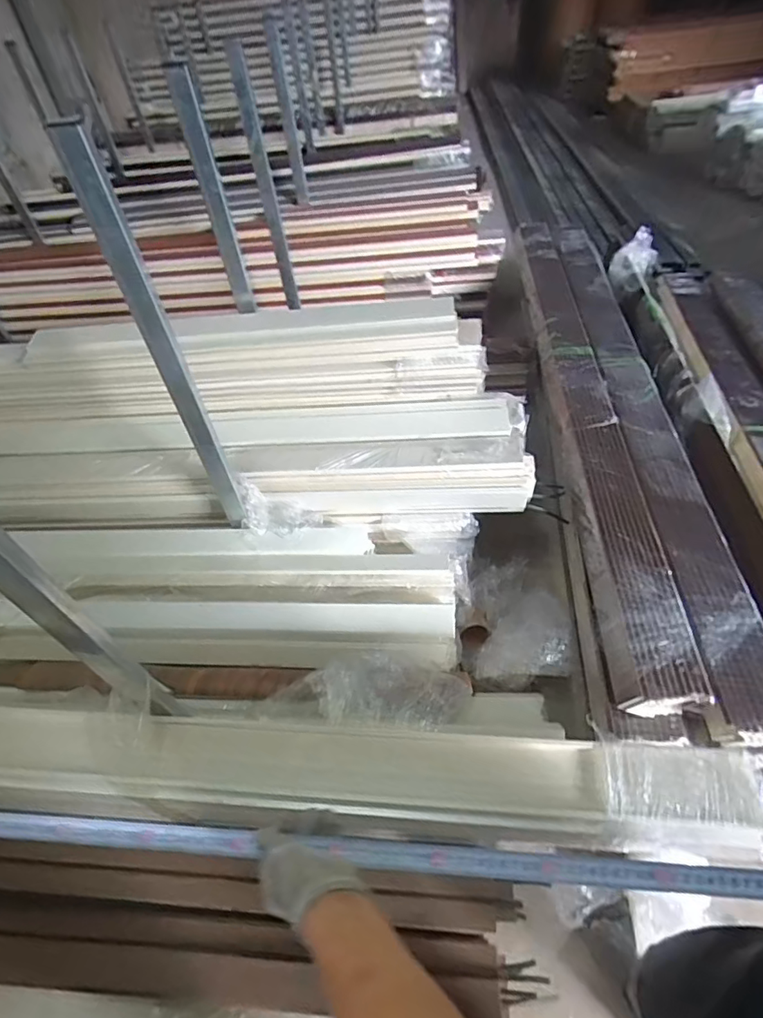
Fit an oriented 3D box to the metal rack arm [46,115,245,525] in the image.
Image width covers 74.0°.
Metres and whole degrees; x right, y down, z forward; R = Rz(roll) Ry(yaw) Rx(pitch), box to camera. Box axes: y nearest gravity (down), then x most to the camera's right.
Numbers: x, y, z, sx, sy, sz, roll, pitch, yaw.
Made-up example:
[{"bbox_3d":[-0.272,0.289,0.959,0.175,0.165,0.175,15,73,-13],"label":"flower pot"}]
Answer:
[{"bbox_3d":[-0.402,-0.259,0.989,0.058,0.784,0.066,-31,51,-20],"label":"metal rack arm"}]

